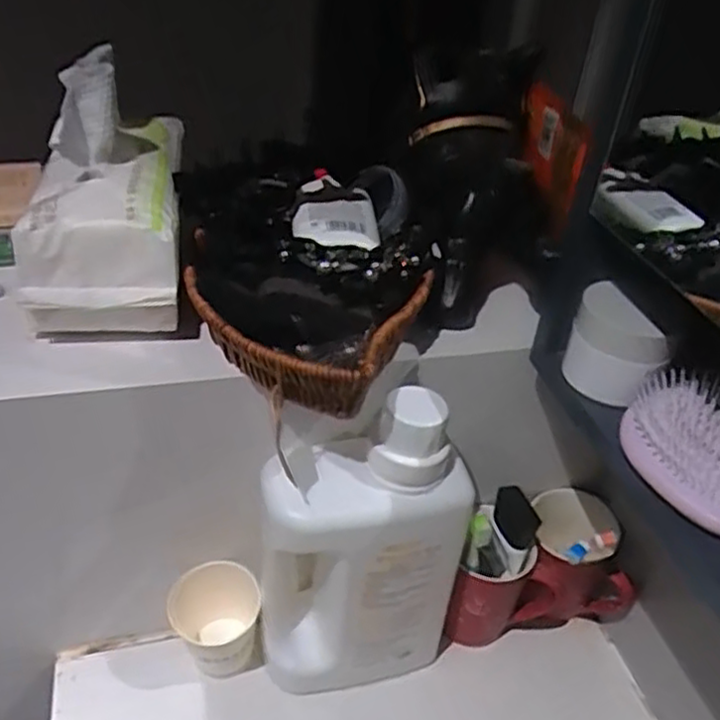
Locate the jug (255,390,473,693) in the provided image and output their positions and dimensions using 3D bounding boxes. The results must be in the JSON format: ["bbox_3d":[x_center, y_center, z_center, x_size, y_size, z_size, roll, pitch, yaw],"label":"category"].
[{"bbox_3d":[0.002,0.154,0.588,0.158,0.290,0.094,-1,38,-9],"label":"jug"}]

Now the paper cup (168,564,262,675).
[{"bbox_3d":[-0.124,0.229,0.618,0.073,0.101,0.065,-3,38,-12],"label":"paper cup"}]

